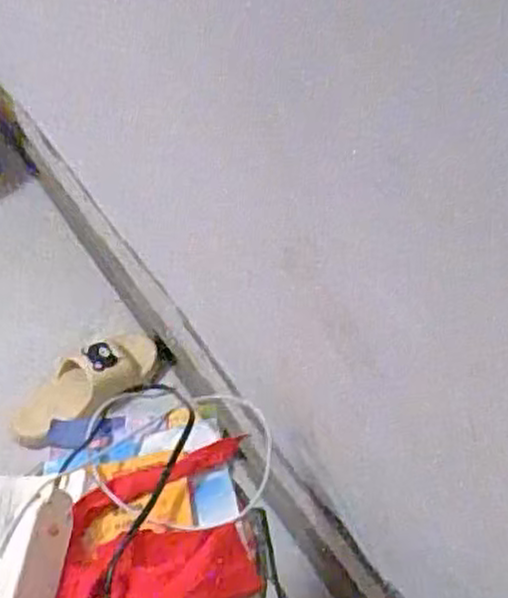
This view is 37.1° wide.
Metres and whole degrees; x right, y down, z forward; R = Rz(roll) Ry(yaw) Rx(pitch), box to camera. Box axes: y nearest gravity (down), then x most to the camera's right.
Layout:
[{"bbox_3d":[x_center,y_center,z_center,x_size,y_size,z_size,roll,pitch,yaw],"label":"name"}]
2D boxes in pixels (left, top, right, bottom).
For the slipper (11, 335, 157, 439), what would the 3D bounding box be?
[{"bbox_3d":[-0.309,0.154,1.356,0.280,0.066,0.099,-28,56,-15],"label":"slipper"}]

